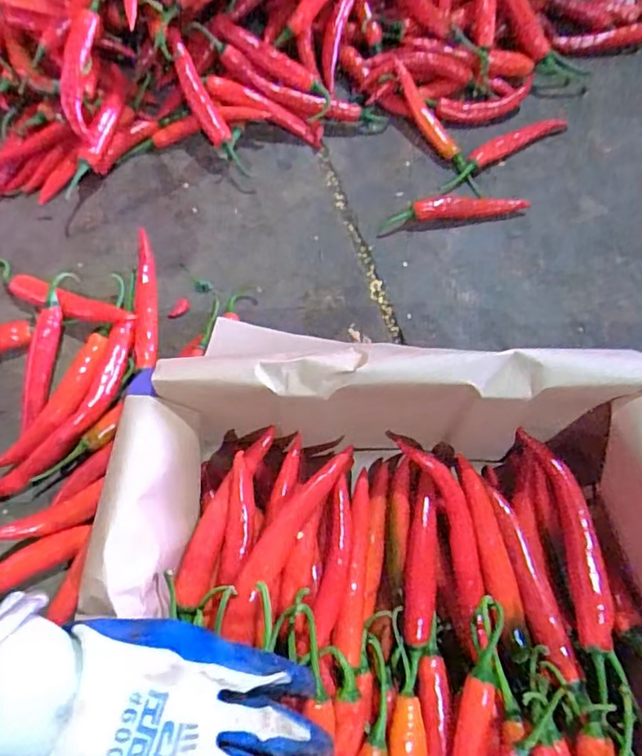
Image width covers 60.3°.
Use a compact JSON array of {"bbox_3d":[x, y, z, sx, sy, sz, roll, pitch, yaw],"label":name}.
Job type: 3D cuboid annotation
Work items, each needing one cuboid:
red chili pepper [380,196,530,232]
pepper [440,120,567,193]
[{"bbox_3d":[0.125,-0.162,0.528,0.136,0.012,0.023,-6,68,-1],"label":"red chili pepper"},{"bbox_3d":[0.181,-0.230,0.551,0.156,0.014,0.022,-31,70,-10],"label":"pepper"}]

